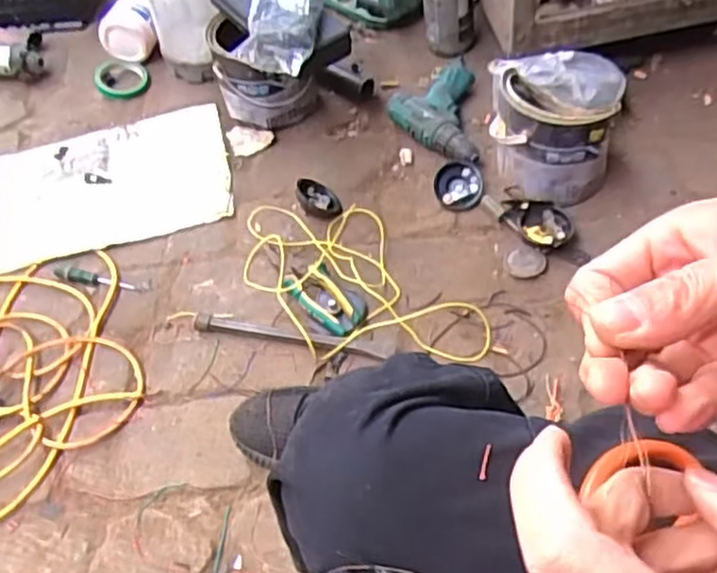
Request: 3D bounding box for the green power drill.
[{"bbox_3d":[0.134,-0.268,1.083,0.119,0.065,0.169,-39,59,-19],"label":"green power drill"}]

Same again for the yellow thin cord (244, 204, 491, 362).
[{"bbox_3d":[-0.014,-0.008,0.951,0.204,0.031,0.369,-33,61,-17],"label":"yellow thin cord"}]

